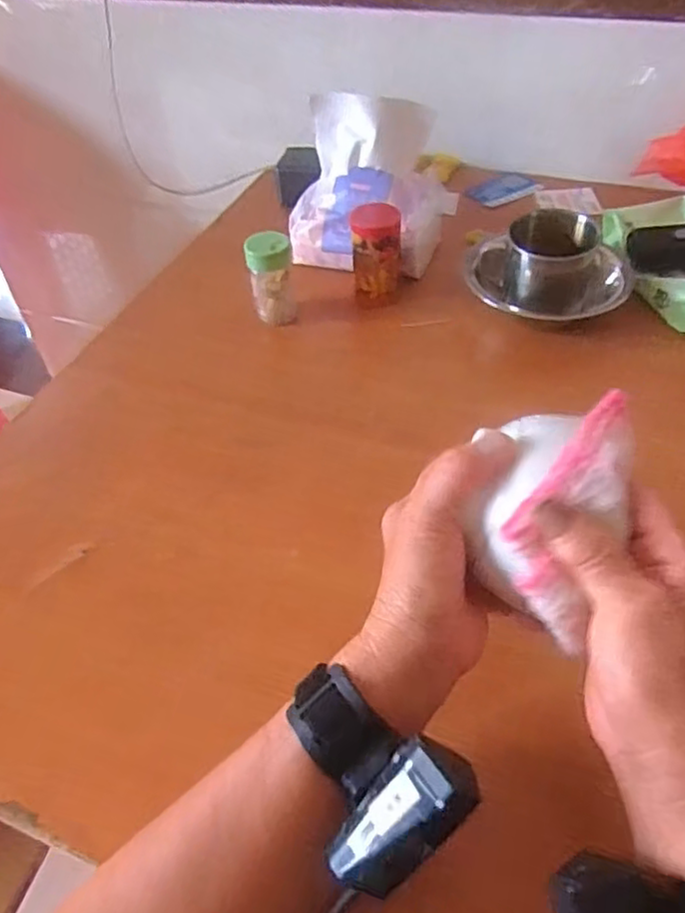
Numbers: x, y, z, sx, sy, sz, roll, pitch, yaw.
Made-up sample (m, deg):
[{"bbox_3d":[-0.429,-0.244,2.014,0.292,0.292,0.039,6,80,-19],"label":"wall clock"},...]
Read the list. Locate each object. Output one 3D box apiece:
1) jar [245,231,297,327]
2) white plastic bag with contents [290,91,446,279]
[{"bbox_3d":[-0.068,-0.170,0.630,0.041,0.080,0.041,-2,48,2],"label":"jar"},{"bbox_3d":[0.023,-0.271,0.672,0.155,0.154,0.088,11,50,13],"label":"white plastic bag with contents"}]

